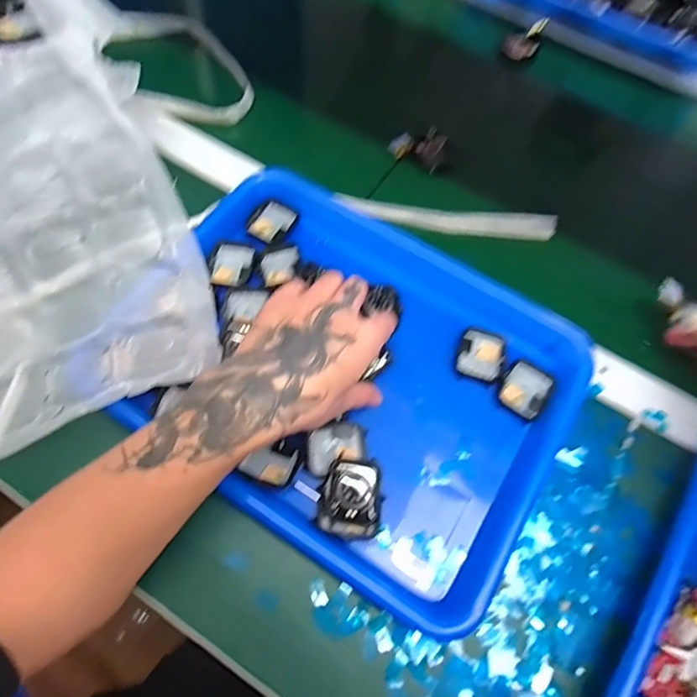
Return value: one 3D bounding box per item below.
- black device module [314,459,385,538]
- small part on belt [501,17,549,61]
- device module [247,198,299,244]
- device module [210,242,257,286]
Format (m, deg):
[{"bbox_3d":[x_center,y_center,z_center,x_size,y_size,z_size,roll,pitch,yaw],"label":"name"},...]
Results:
[{"bbox_3d":[0.003,0.103,0.336,0.042,0.020,0.050,12,65,3],"label":"black device module"},{"bbox_3d":[0.207,-0.368,0.578,0.040,0.034,0.034,19,65,7],"label":"small part on belt"},{"bbox_3d":[-0.067,-0.114,0.442,0.034,0.014,0.040,30,67,11],"label":"device module"},{"bbox_3d":[-0.100,-0.072,0.420,0.037,0.007,0.042,6,65,1],"label":"device module"}]

